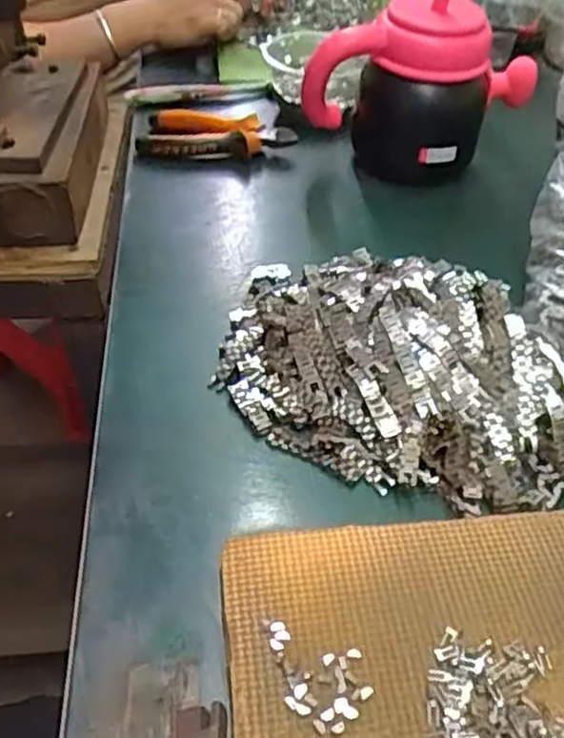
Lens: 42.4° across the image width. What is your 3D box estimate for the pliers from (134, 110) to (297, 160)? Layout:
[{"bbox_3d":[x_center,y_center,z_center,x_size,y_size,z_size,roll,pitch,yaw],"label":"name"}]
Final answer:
[{"bbox_3d":[-0.062,-0.235,0.726,0.152,0.032,0.095,4,44,2],"label":"pliers"}]

